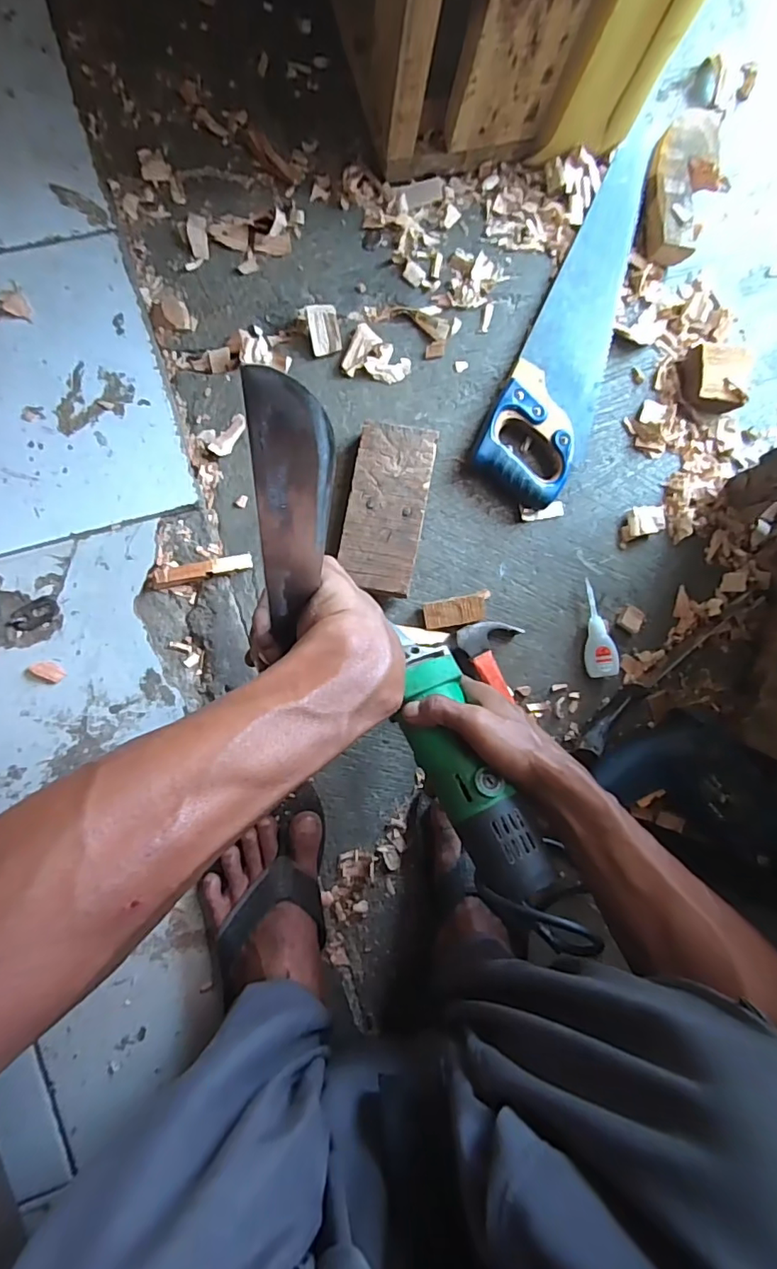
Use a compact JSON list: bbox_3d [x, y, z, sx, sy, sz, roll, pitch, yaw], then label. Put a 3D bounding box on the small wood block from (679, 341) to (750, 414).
[{"bbox_3d":[0.373,-0.290,0.610,0.075,0.033,0.063,3,88,-7],"label":"small wood block"}]

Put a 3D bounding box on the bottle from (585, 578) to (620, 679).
[{"bbox_3d":[0.230,-0.005,0.595,0.031,0.019,0.106,-11,90,-7],"label":"bottle"}]

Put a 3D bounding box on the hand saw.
[{"bbox_3d":[0.225,-0.350,0.600,0.108,0.027,0.431,26,86,-5],"label":"hand saw"}]

